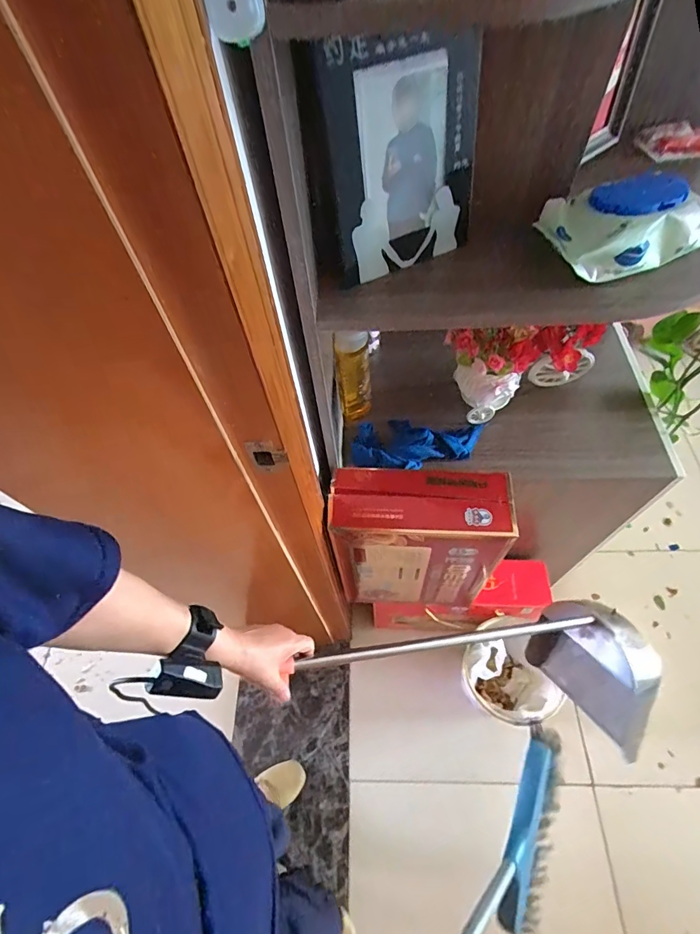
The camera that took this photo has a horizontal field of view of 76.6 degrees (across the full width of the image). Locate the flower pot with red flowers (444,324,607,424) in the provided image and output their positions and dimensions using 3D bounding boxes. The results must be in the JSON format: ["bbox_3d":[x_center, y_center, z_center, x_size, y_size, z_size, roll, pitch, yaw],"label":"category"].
[{"bbox_3d":[0.304,-0.166,0.764,0.276,0.215,0.083,-7,58,-1],"label":"flower pot with red flowers"}]

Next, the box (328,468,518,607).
[{"bbox_3d":[0.122,0.150,0.847,0.281,0.396,0.122,2,58,5],"label":"box"}]

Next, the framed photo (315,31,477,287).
[{"bbox_3d":[0.055,-0.305,0.451,0.164,0.203,0.027,-24,47,-10],"label":"framed photo"}]

